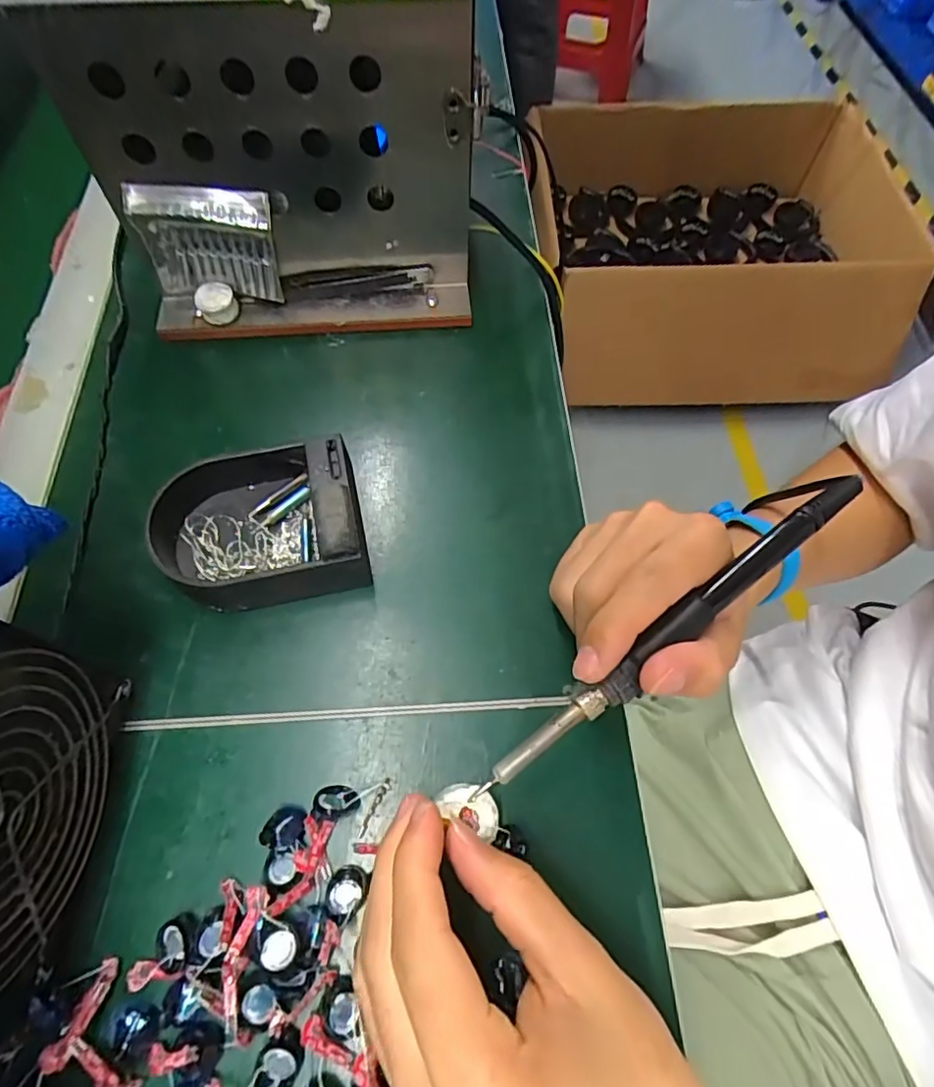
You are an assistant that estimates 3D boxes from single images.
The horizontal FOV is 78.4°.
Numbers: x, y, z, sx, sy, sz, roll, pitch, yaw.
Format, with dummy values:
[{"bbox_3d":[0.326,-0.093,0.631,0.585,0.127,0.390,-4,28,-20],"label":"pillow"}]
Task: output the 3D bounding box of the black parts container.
[{"bbox_3d":[-0.105,-0.013,0.293,0.099,0.038,0.084,-13,64,-7],"label":"black parts container"}]

